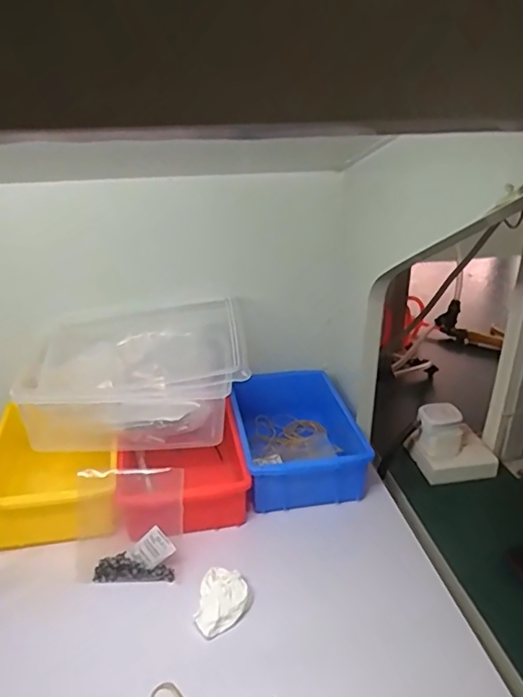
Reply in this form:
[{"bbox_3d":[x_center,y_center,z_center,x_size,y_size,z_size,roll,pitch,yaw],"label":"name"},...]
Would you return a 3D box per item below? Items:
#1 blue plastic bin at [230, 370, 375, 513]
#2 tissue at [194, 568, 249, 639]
[{"bbox_3d":[0.042,0.102,0.661,0.137,0.058,0.196,-3,26,-5],"label":"blue plastic bin"},{"bbox_3d":[-0.034,0.222,0.485,0.042,0.018,0.059,3,27,8],"label":"tissue"}]

